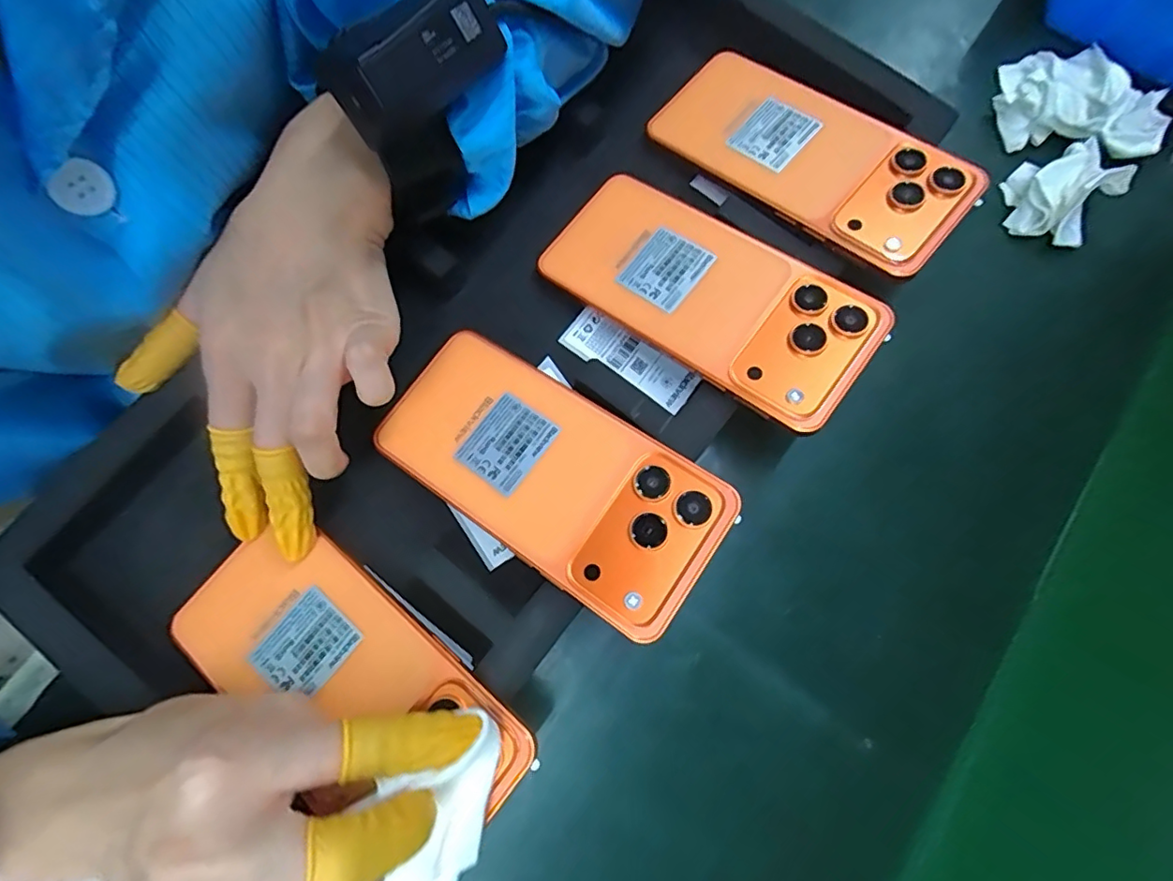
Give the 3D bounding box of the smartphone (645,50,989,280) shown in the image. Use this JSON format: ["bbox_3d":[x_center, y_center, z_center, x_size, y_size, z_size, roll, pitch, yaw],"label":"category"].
[{"bbox_3d":[0.114,-0.149,0.288,0.159,0.007,0.070,39,85,18],"label":"smartphone"}]

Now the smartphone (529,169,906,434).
[{"bbox_3d":[0.058,-0.073,0.272,0.160,0.007,0.073,35,81,18],"label":"smartphone"}]

